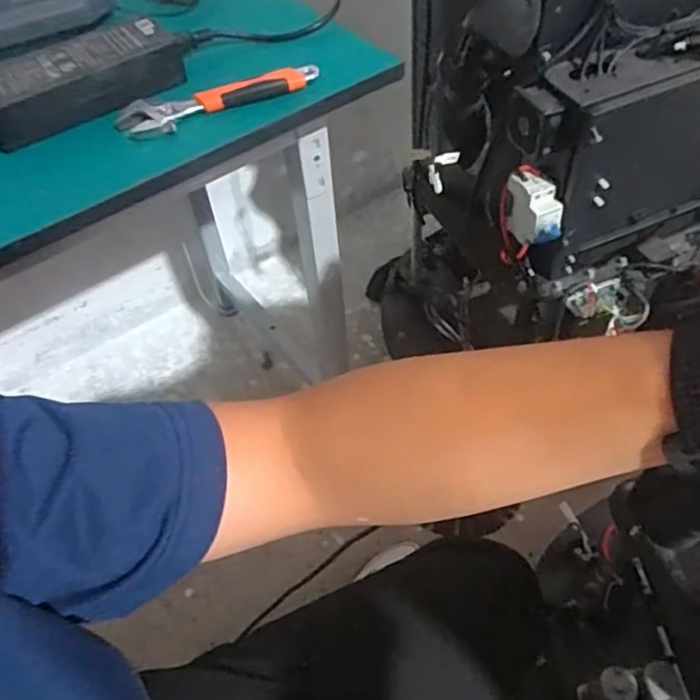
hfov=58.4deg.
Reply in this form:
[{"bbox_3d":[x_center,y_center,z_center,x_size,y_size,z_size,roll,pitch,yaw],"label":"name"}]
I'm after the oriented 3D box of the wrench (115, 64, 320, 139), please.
[{"bbox_3d":[-0.118,-0.228,0.571,0.185,0.016,0.042,-19,52,-9],"label":"wrench"}]

